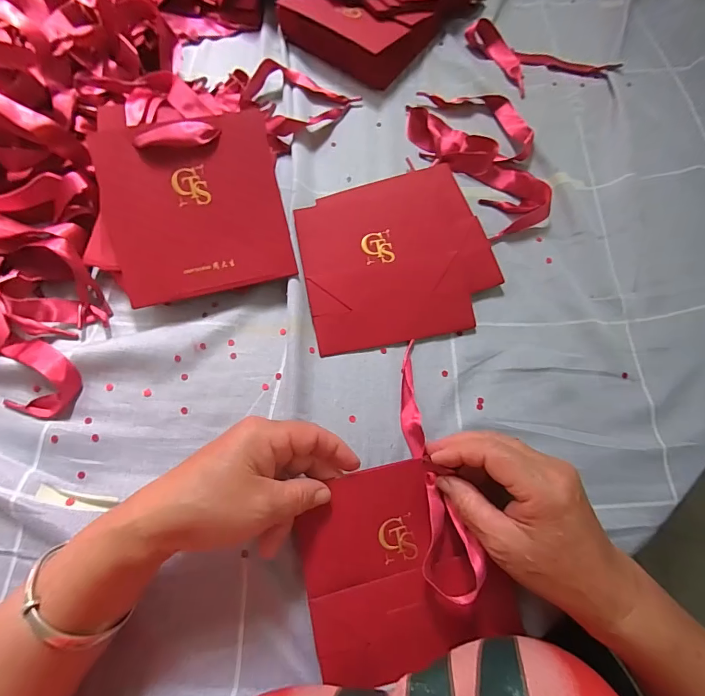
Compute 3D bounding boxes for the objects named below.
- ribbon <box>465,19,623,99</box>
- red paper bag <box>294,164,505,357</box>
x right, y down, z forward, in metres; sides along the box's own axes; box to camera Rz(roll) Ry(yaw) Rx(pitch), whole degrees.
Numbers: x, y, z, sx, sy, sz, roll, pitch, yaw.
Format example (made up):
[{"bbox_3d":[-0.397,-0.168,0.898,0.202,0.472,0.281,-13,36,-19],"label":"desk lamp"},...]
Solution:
[{"bbox_3d":[0.221,-0.334,0.447,0.182,0.021,0.078,16,70,3],"label":"ribbon"},{"bbox_3d":[0.041,-0.085,0.349,0.170,0.024,0.159,-12,71,-7],"label":"red paper bag"}]

